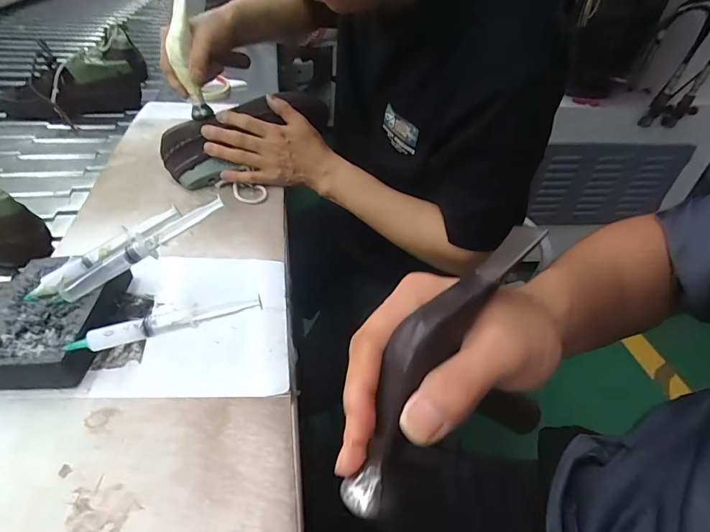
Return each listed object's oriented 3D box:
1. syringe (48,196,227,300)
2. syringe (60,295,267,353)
[{"bbox_3d":[-0.187,-0.015,0.360,0.165,0.018,0.015,-31,47,-1],"label":"syringe"},{"bbox_3d":[-0.150,0.046,0.332,0.145,0.025,0.016,-5,42,-14],"label":"syringe"}]

